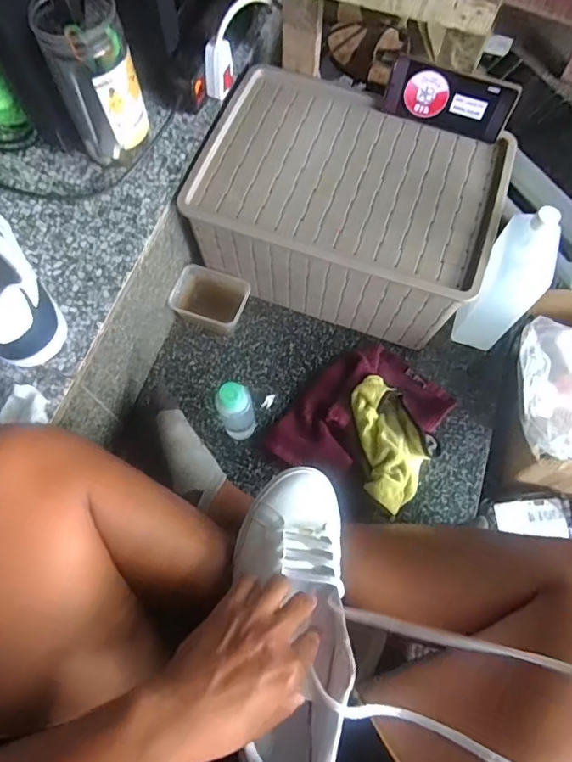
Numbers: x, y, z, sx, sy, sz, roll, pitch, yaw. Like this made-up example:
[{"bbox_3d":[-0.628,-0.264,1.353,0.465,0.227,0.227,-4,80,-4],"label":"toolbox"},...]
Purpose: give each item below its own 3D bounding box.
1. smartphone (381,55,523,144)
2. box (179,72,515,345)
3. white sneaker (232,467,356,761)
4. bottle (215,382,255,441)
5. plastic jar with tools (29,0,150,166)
[{"bbox_3d":[0.217,-0.374,0.655,0.165,0.073,0.010,19,54,7],"label":"smartphone"},{"bbox_3d":[0.087,-0.249,0.717,0.390,0.156,0.280,19,70,6],"label":"box"},{"bbox_3d":[0.009,0.216,0.460,0.108,0.089,0.275,0,61,-1],"label":"white sneaker"},{"bbox_3d":[-0.063,0.042,0.636,0.042,0.136,0.037,-14,70,-6],"label":"bottle"},{"bbox_3d":[-0.218,-0.349,0.564,0.084,0.168,0.084,-23,71,-9],"label":"plastic jar with tools"}]

